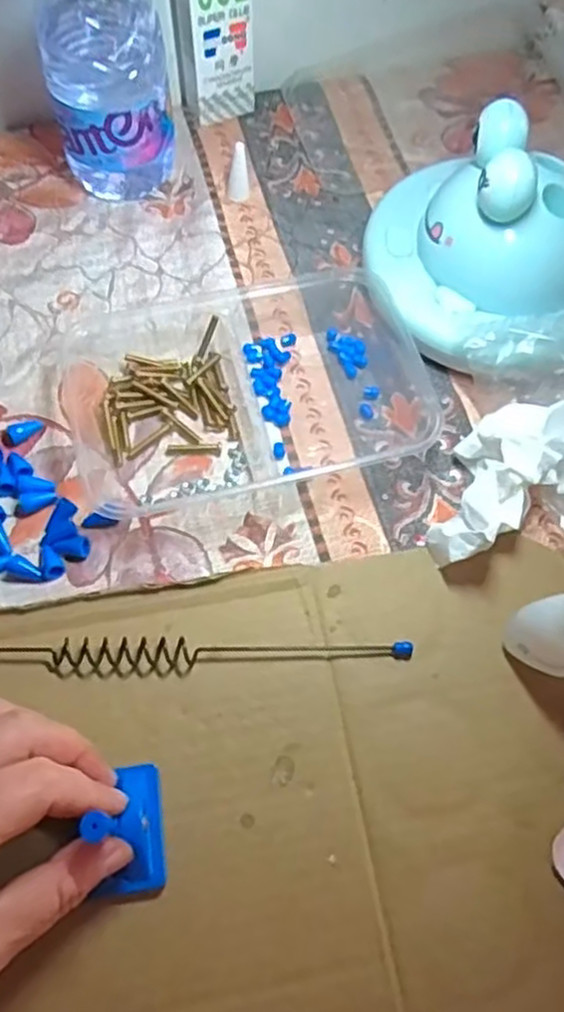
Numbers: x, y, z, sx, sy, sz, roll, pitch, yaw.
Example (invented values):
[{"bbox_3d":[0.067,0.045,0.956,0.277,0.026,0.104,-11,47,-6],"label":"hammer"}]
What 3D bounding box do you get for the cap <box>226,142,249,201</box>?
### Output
[{"bbox_3d":[-0.025,-0.194,0.437,0.013,0.029,0.014,1,64,-1],"label":"cap"}]

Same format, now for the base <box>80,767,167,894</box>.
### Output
[{"bbox_3d":[-0.055,0.115,0.271,0.024,0.044,0.046,0,62,-2],"label":"base"}]

